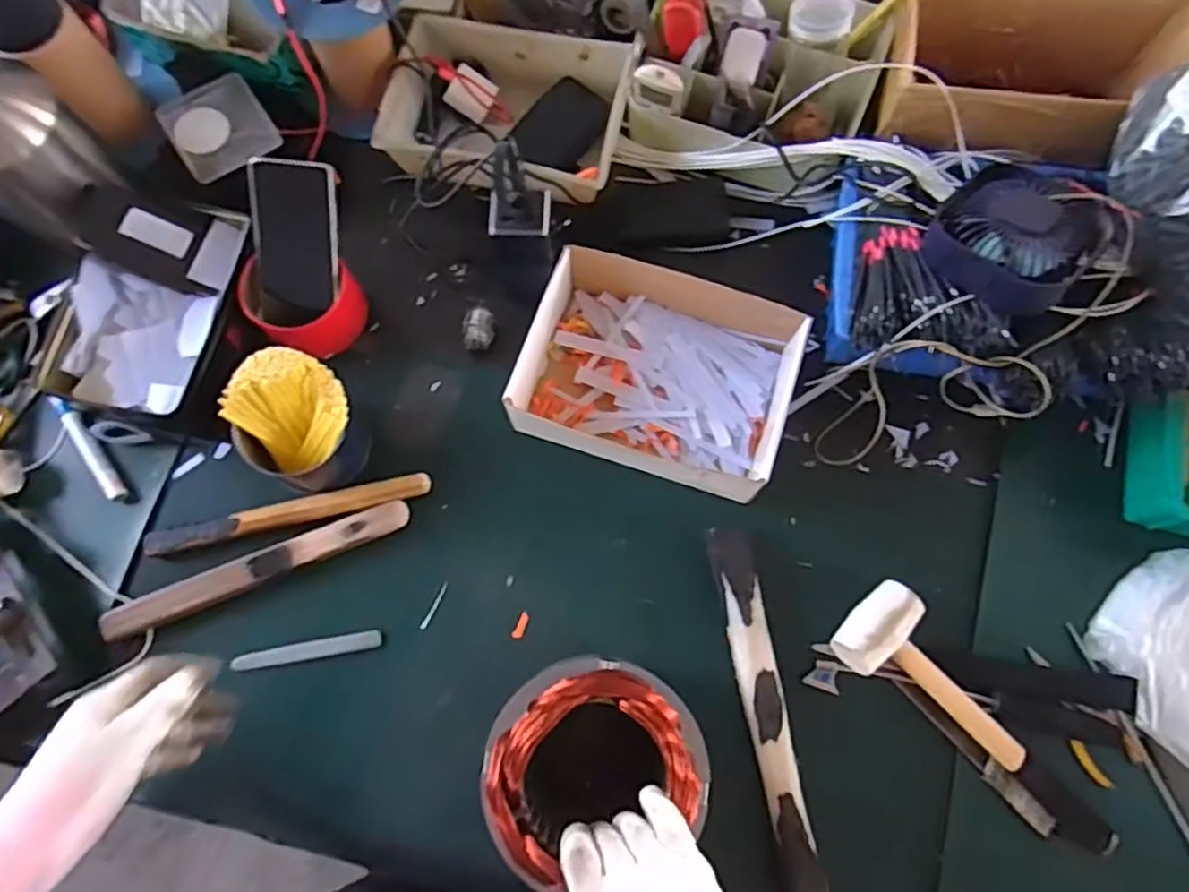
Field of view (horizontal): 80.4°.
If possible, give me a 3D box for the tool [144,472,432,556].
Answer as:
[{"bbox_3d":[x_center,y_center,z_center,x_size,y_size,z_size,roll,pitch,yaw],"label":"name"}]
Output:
[{"bbox_3d":[-0.286,0.062,0.660,0.259,0.014,0.023,-13,75,-3],"label":"tool"}]

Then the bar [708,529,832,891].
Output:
[{"bbox_3d":[0.147,0.228,0.603,0.035,0.027,0.309,-10,75,-2],"label":"bar"}]

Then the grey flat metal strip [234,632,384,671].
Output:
[{"bbox_3d":[-0.258,0.185,0.634,0.128,0.006,0.016,-11,75,-2],"label":"grey flat metal strip"}]

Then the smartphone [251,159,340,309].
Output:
[{"bbox_3d":[-0.280,-0.198,0.660,0.076,0.009,0.130,8,109,6],"label":"smartphone"}]

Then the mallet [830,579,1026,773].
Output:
[{"bbox_3d":[0.296,0.199,0.606,0.174,0.039,0.082,39,79,10],"label":"mallet"}]

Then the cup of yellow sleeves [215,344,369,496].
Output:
[{"bbox_3d":[-0.268,-0.020,0.640,0.101,0.098,0.099,0,75,0],"label":"cup of yellow sleeves"}]

